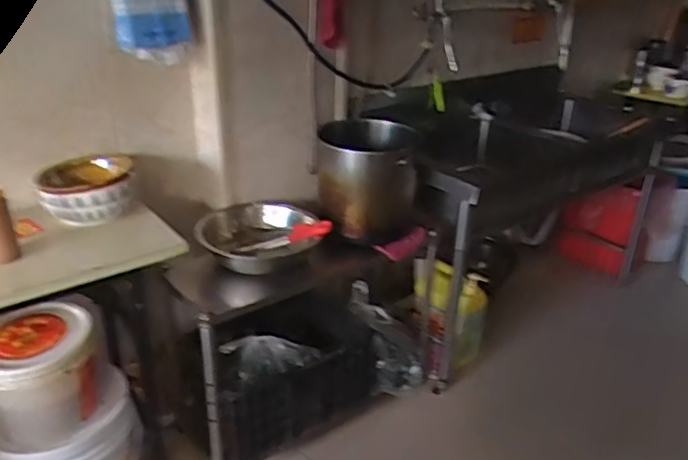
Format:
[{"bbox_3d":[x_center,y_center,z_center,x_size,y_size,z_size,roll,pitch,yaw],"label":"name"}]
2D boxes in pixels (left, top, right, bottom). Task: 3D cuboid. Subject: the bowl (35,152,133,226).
[{"bbox_3d":[-0.631,-0.101,1.474,0.215,0.118,0.167,-11,30,-19],"label":"bowl"}]

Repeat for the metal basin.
[{"bbox_3d":[-0.242,0.015,1.685,0.318,0.085,0.318,0,28,0],"label":"metal basin"}]

